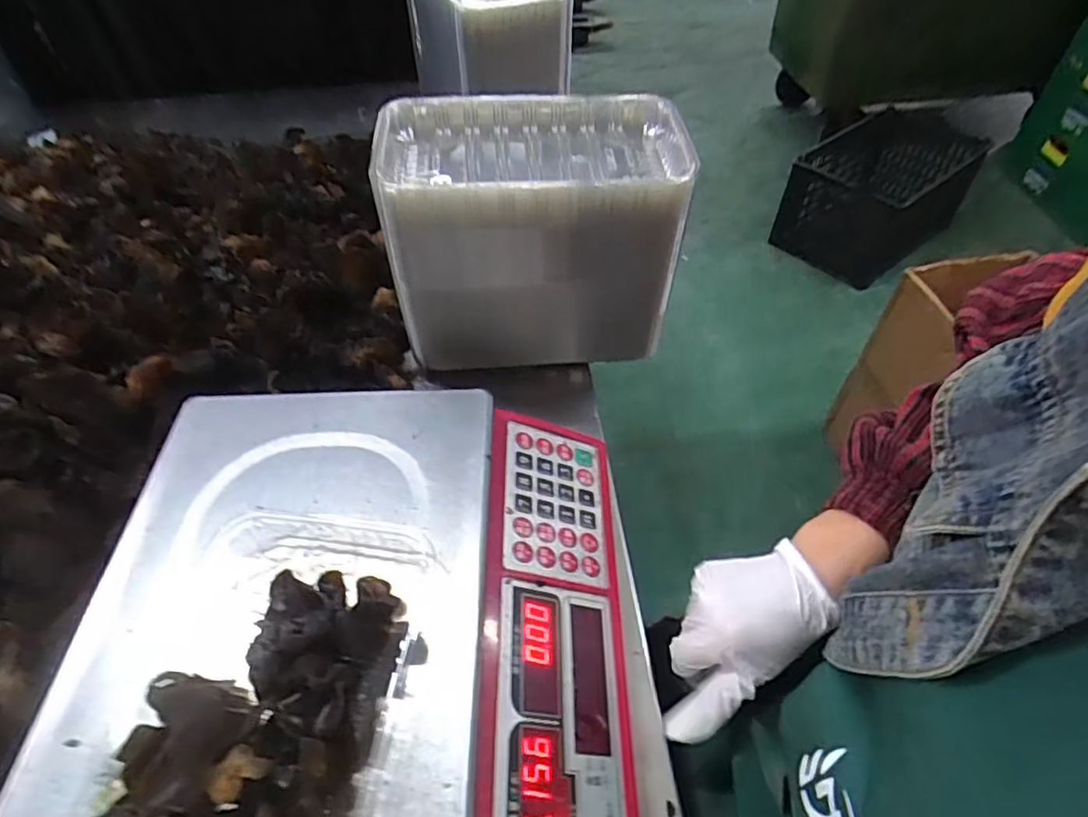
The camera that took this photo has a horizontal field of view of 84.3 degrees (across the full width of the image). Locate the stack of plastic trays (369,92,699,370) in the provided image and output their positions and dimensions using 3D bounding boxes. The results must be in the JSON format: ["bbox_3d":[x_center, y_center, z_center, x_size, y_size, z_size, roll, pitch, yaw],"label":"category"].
[{"bbox_3d":[-0.007,-0.152,0.537,0.240,0.184,0.149,-5,49,-3],"label":"stack of plastic trays"}]

